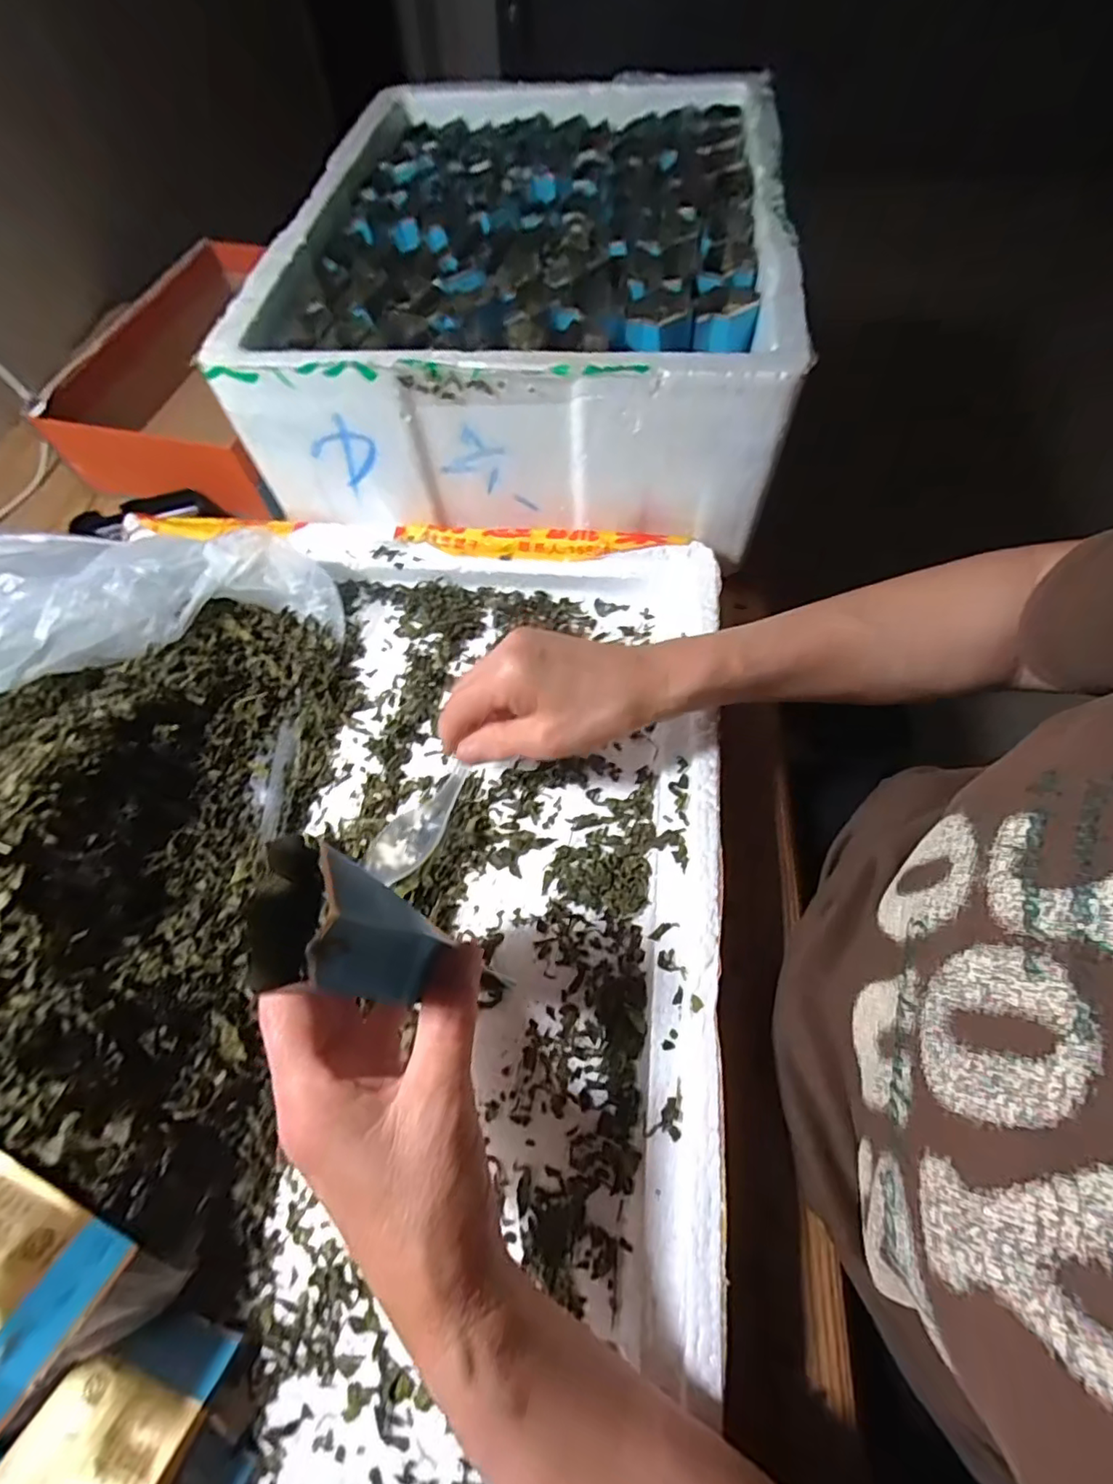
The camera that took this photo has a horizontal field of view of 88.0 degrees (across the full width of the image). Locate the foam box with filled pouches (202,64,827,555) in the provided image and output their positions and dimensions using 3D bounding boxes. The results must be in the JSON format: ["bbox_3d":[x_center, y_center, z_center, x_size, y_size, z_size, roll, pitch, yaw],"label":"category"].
[{"bbox_3d":[-0.011,-0.371,0.485,0.351,0.141,0.440,6,62,5],"label":"foam box with filled pouches"}]

